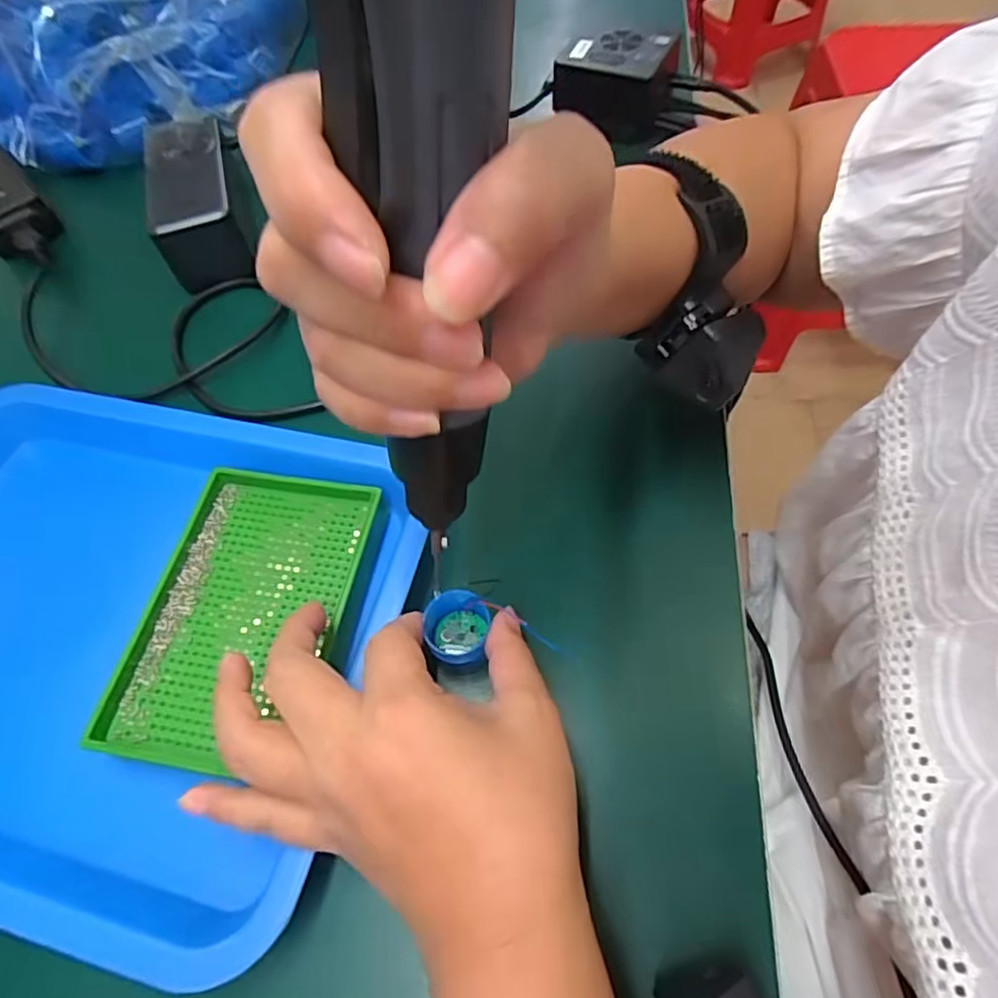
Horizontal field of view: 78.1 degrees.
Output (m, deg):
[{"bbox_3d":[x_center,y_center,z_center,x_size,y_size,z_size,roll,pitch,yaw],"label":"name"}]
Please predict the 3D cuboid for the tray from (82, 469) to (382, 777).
[{"bbox_3d":[-0.116,0.049,0.282,0.088,0.009,0.136,8,60,9],"label":"tray"}]

